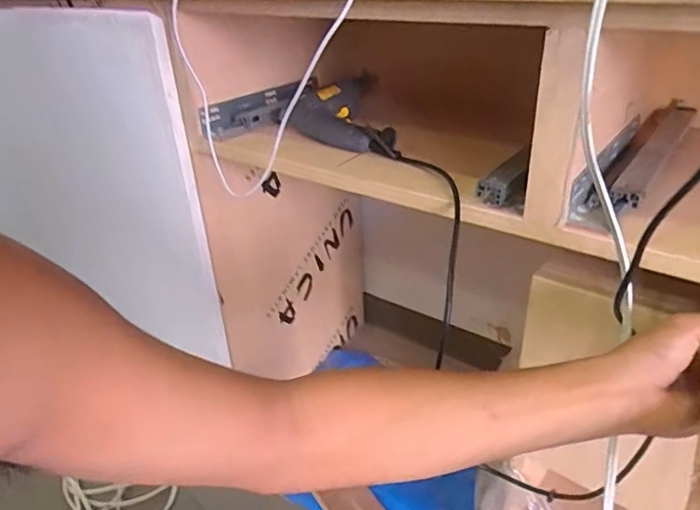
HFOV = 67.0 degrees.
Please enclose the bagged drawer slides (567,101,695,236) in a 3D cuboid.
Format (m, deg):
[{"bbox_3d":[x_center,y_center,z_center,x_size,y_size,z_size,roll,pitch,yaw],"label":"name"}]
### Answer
[{"bbox_3d":[0.337,-0.113,0.611,0.061,0.041,0.354,17,35,33],"label":"bagged drawer slides"}]

